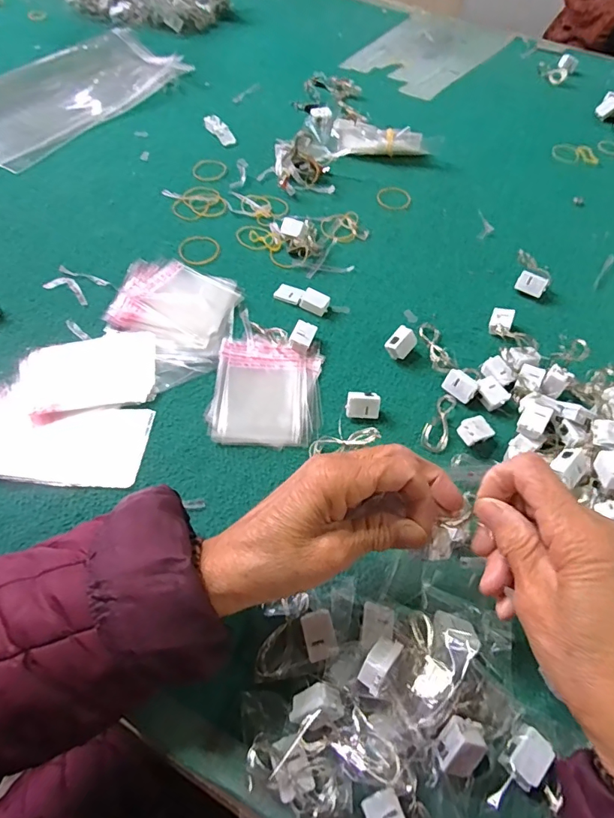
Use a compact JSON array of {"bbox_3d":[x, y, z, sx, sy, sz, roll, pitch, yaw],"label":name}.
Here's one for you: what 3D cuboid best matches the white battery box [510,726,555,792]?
[{"bbox_3d":[0.124,0.196,0.259,0.017,0.013,0.027,38,63,18],"label":"white battery box"}]

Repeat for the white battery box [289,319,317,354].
[{"bbox_3d":[-0.004,-0.066,0.426,0.019,0.015,0.028,22,60,10],"label":"white battery box"}]

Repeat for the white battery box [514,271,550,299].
[{"bbox_3d":[0.232,-0.128,0.476,0.029,0.021,0.009,31,27,14],"label":"white battery box"}]

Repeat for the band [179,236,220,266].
[{"bbox_3d":[-0.116,-0.172,0.497,0.042,0.004,0.048,0,58,-4],"label":"band"}]

